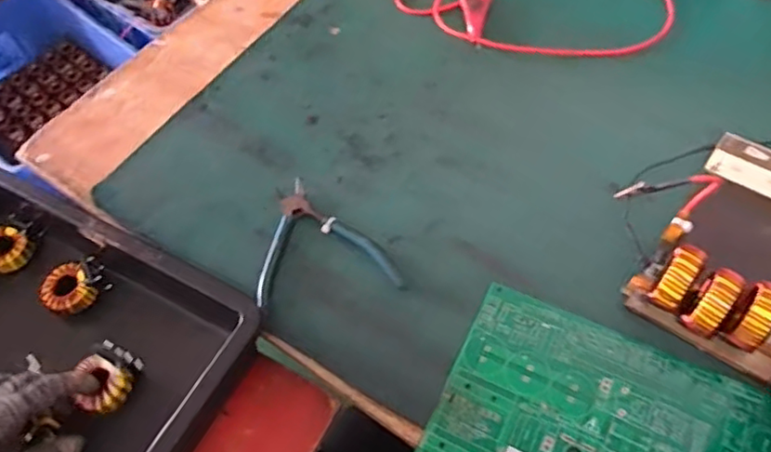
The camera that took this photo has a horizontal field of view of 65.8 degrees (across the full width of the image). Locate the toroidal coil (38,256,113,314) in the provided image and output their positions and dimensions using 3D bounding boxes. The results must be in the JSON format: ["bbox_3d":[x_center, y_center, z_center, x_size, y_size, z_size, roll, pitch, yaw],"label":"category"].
[{"bbox_3d":[-0.291,0.056,0.558,0.056,0.025,0.040,-40,64,-20],"label":"toroidal coil"}]

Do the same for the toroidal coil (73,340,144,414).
[{"bbox_3d":[-0.235,0.128,0.498,0.043,0.021,0.055,16,61,13],"label":"toroidal coil"}]

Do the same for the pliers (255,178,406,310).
[{"bbox_3d":[-0.058,0.008,0.542,0.124,0.008,0.126,-10,58,-3],"label":"pliers"}]

